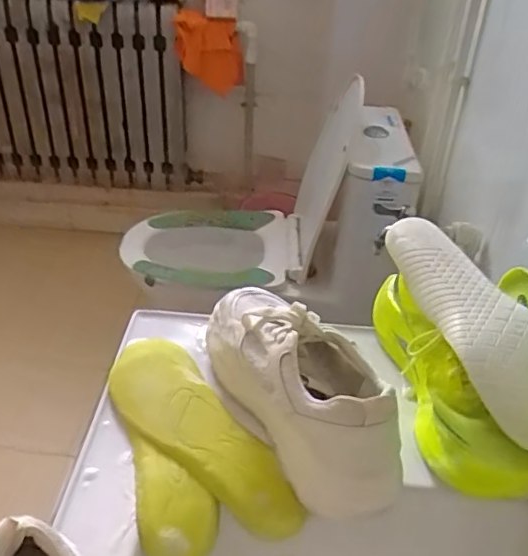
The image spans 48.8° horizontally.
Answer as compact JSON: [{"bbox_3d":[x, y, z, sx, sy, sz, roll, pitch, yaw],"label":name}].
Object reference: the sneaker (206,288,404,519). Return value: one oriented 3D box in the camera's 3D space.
[{"bbox_3d":[0.039,0.081,0.505,0.099,0.104,0.230,-16,40,-25],"label":"sneaker"}]

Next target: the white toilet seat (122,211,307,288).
[{"bbox_3d":[-0.128,-0.079,1.516,0.439,0.070,0.361,5,36,1],"label":"white toilet seat"}]

